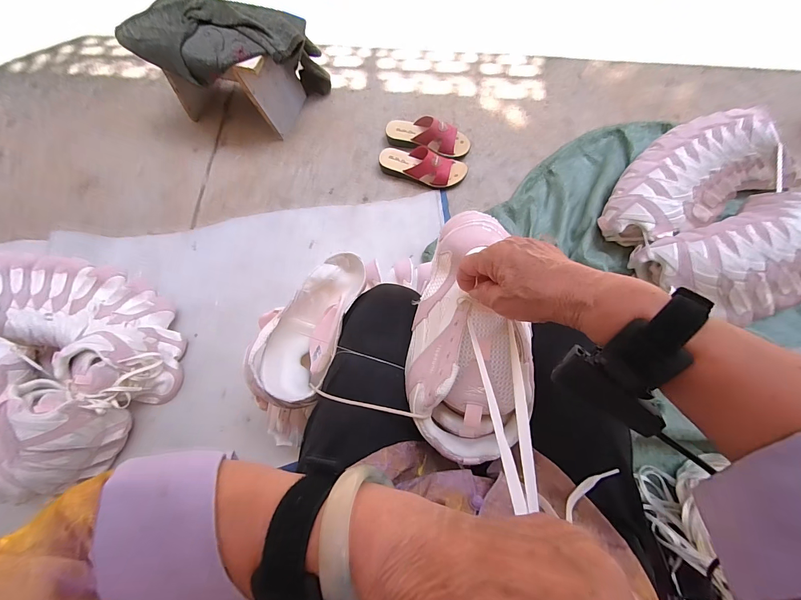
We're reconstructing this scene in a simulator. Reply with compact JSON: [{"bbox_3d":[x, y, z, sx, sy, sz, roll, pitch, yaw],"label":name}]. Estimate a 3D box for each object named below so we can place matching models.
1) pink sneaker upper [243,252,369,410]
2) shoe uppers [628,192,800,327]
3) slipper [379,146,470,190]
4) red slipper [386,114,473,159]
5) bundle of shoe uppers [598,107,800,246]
[{"bbox_3d":[-0.136,0.032,0.506,0.099,0.095,0.239,32,100,12],"label":"pink sneaker upper"},{"bbox_3d":[0.786,-0.094,0.758,0.496,0.133,0.236,-21,76,-2],"label":"shoe uppers"},{"bbox_3d":[0.058,-0.354,0.904,0.233,0.080,0.088,9,72,5],"label":"slipper"},{"bbox_3d":[0.076,-0.455,0.932,0.230,0.090,0.095,21,73,8],"label":"red slipper"},{"bbox_3d":[0.679,-0.290,0.824,0.471,0.136,0.235,-25,76,-3],"label":"bundle of shoe uppers"}]

